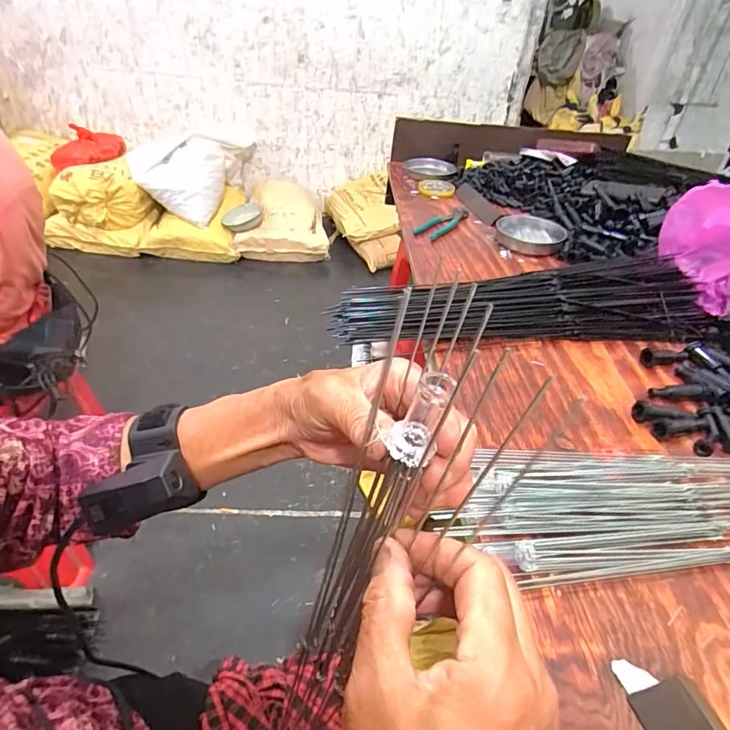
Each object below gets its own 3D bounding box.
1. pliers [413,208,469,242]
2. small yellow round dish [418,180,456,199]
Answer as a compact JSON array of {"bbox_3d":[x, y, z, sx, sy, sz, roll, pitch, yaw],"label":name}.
[{"bbox_3d":[0.159,-0.291,0.953,0.050,0.018,0.164,28,45,26],"label":"pliers"},{"bbox_3d":[0.170,-0.421,1.117,0.085,0.012,0.098,9,40,5],"label":"small yellow round dish"}]

